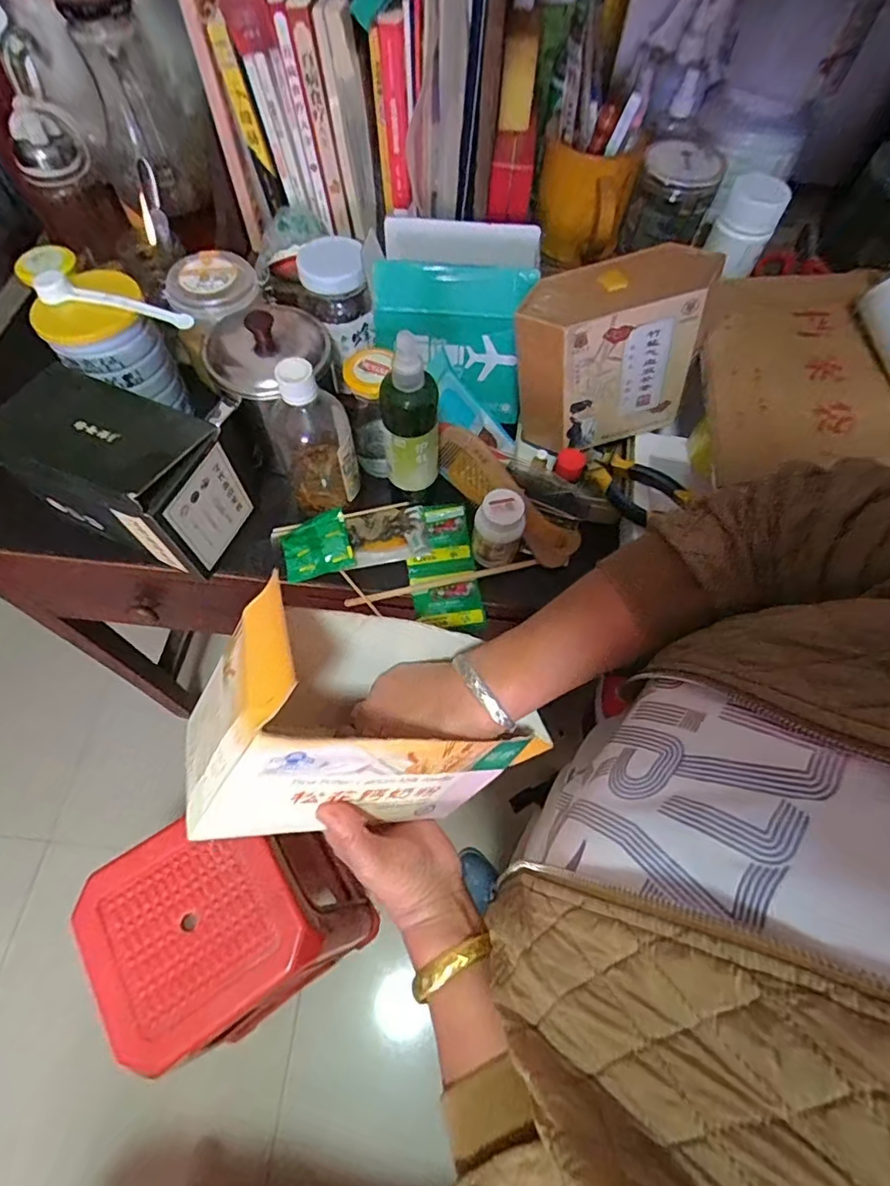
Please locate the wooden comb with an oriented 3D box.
[{"bbox_3d":[0.062,-0.104,0.578,0.189,0.053,0.014,43,27,8],"label":"wooden comb"}]

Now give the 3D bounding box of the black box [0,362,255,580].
[{"bbox_3d":[-0.305,-0.116,0.526,0.173,0.135,0.108,21,65,8],"label":"black box"}]

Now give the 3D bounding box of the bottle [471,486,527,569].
[{"bbox_3d":[0.053,-0.061,0.545,0.047,0.084,0.040,16,65,6],"label":"bottle"}]

